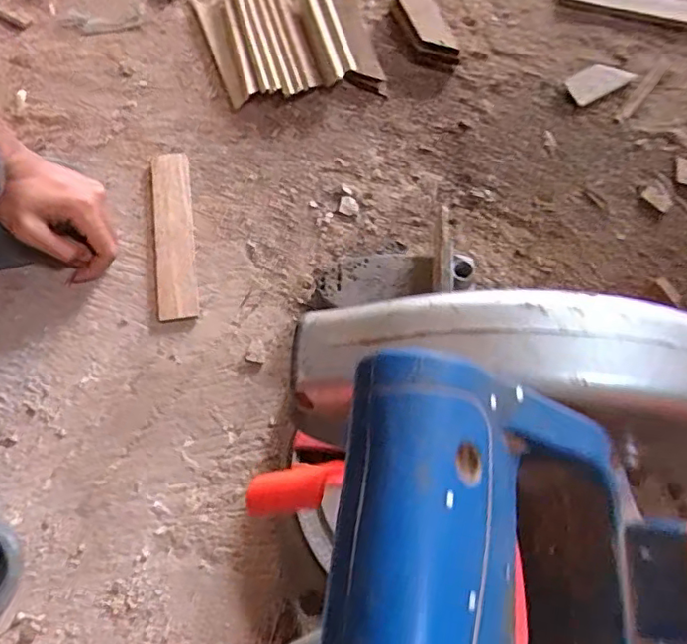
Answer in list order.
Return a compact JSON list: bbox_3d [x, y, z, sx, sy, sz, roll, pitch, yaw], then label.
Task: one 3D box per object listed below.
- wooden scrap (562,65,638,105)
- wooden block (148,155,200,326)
[{"bbox_3d":[0.294,-0.279,0.664,0.072,0.009,0.039,-26,70,-12],"label":"wooden scrap"},{"bbox_3d":[-0.168,-0.088,0.562,0.039,0.012,0.185,-8,67,-5],"label":"wooden block"}]

